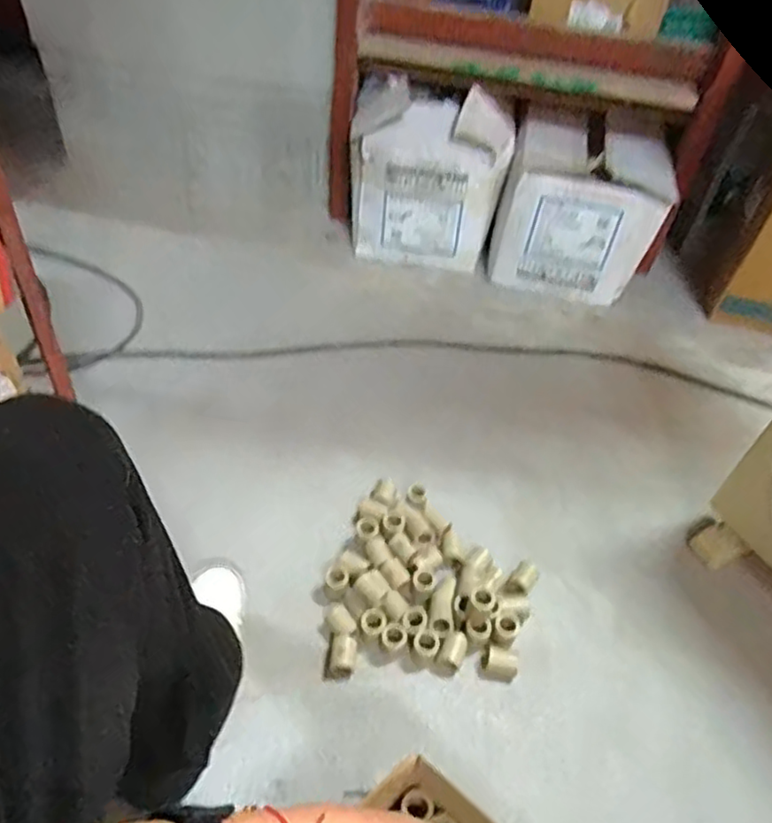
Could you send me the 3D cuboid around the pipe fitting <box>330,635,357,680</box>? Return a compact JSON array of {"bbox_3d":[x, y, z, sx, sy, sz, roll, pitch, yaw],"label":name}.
[{"bbox_3d":[-0.048,0.275,0.730,0.027,0.023,0.042,5,44,-1],"label":"pipe fitting"}]

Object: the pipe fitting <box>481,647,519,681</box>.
[{"bbox_3d":[0.128,0.286,0.733,0.041,0.027,0.025,11,44,5],"label":"pipe fitting"}]

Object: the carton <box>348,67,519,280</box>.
[{"bbox_3d":[0.081,-0.467,1.272,0.290,0.295,0.198,7,44,1],"label":"carton"}]

